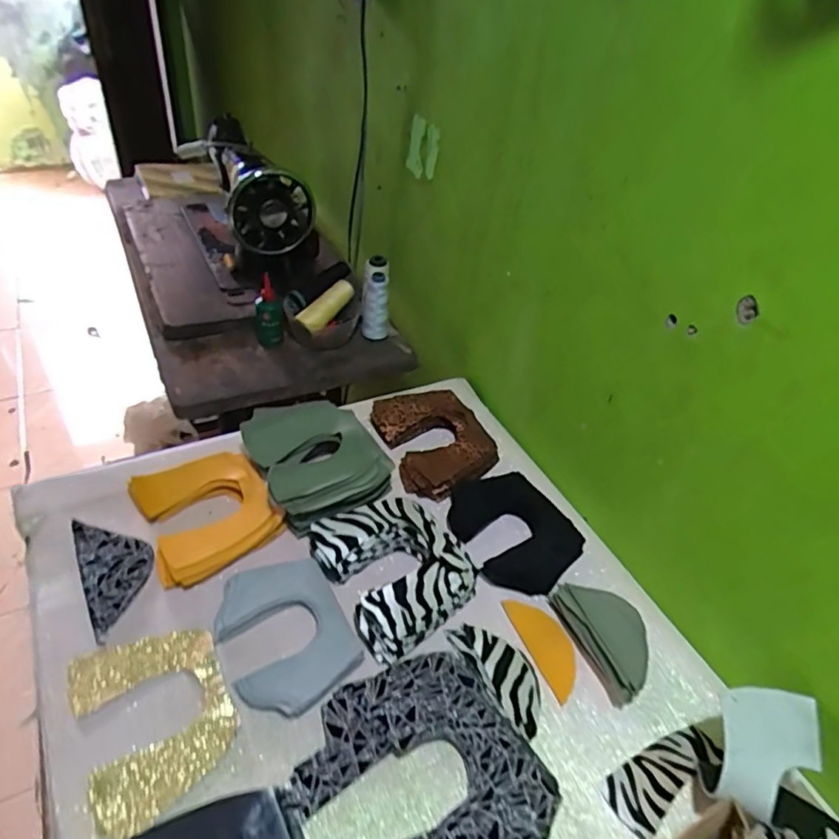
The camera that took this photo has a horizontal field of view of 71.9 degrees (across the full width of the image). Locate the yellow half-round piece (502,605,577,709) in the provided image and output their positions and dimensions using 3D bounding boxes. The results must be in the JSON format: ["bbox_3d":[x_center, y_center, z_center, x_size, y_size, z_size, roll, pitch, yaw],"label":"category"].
[{"bbox_3d":[0.134,0.234,0.607,0.045,0.006,0.106,-22,53,-12],"label":"yellow half-round piece"}]

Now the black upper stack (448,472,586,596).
[{"bbox_3d":[0.108,0.130,0.698,0.121,0.043,0.166,-20,49,-29],"label":"black upper stack"}]

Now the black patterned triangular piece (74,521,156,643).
[{"bbox_3d":[-0.321,0.155,0.612,0.068,0.007,0.142,-17,48,-26],"label":"black patterned triangular piece"}]

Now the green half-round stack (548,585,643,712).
[{"bbox_3d":[0.194,0.216,0.596,0.062,0.034,0.126,-12,46,-22],"label":"green half-round stack"}]

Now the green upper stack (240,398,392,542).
[{"bbox_3d":[-0.128,0.051,0.715,0.145,0.065,0.170,-23,51,-30],"label":"green upper stack"}]

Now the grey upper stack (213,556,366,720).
[{"bbox_3d":[-0.132,0.207,0.571,0.116,0.012,0.155,-17,47,-26],"label":"grey upper stack"}]

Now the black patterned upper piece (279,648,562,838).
[{"bbox_3d":[0.000,0.304,0.478,0.186,0.019,0.197,-24,49,-25],"label":"black patterned upper piece"}]

